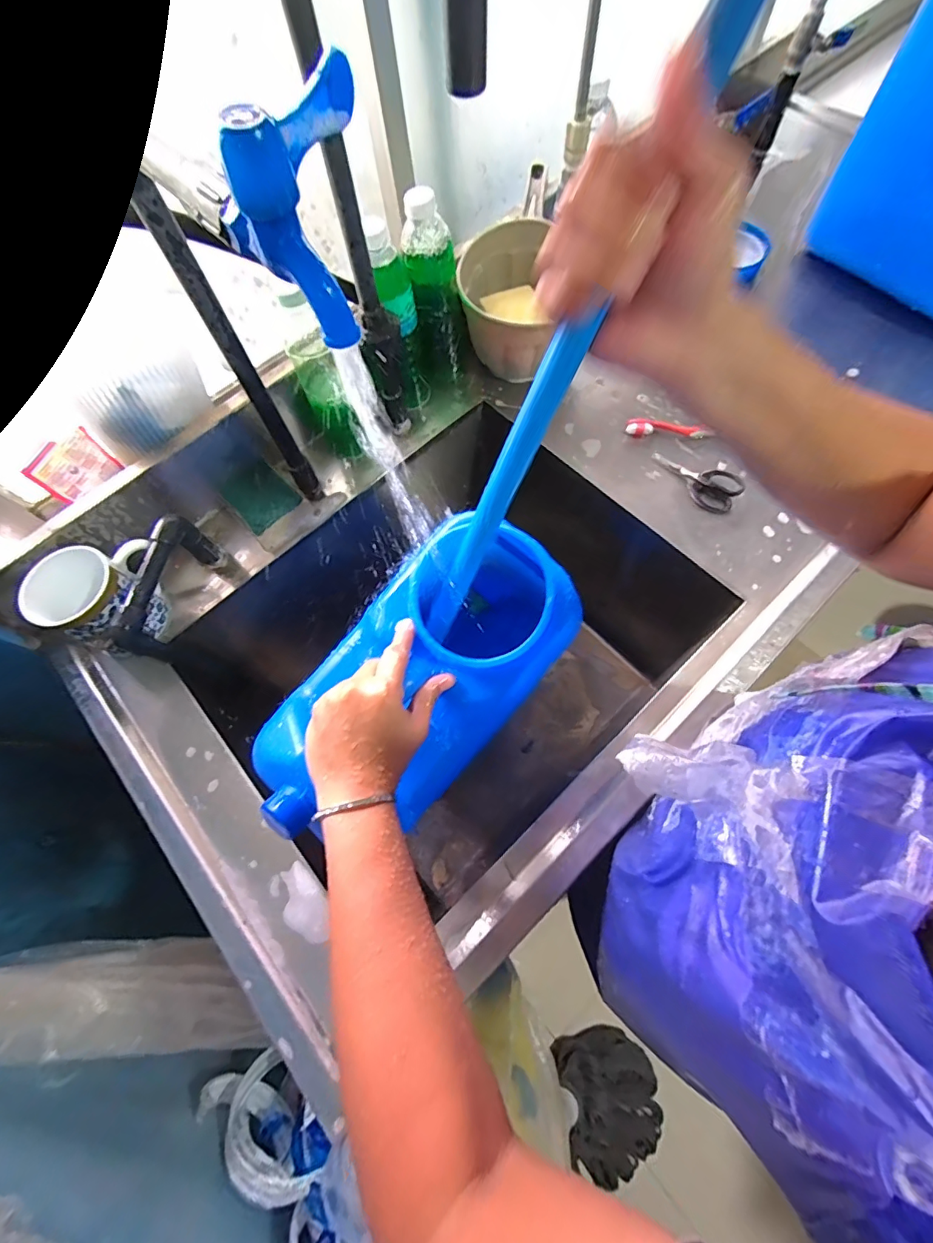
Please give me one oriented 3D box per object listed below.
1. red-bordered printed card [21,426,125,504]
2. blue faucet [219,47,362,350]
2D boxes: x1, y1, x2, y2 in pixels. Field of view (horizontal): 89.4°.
[{"bbox_3d":[-0.478,-0.188,0.575,0.008,0.059,0.083,10,55,31],"label":"red-bordered printed card"},{"bbox_3d":[-0.080,-0.193,0.224,0.053,0.080,0.065,11,68,8],"label":"blue faucet"}]

